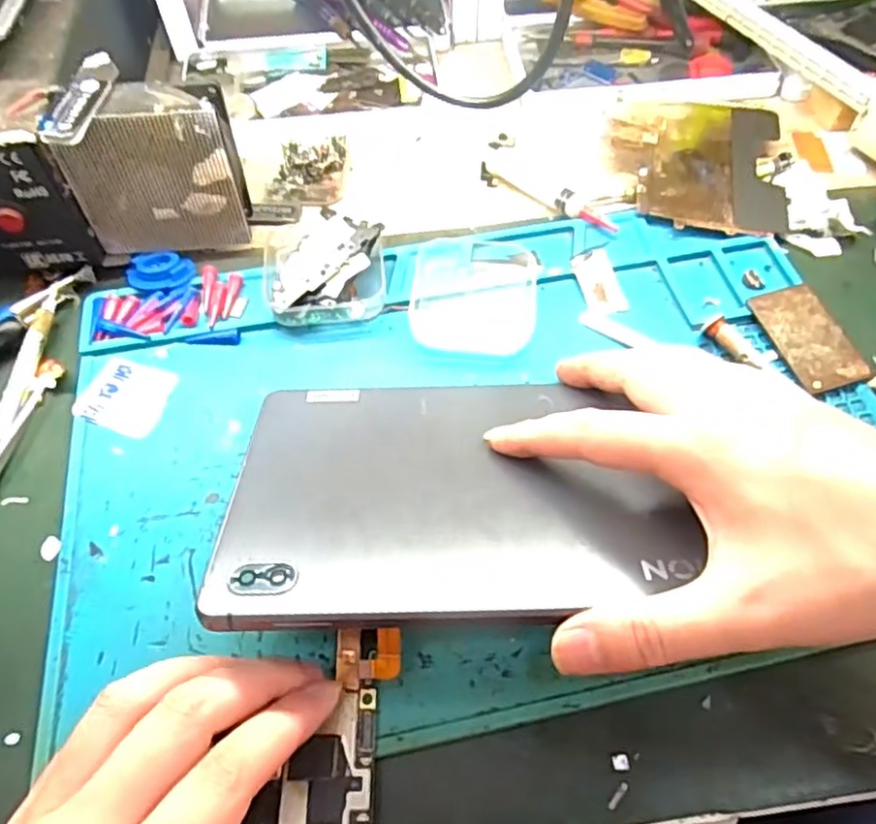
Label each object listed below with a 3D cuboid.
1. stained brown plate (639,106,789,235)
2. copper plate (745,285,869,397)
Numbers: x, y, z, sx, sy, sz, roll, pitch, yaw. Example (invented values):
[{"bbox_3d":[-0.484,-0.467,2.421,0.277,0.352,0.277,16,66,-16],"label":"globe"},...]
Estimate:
[{"bbox_3d":[0.166,-0.149,0.395,0.082,0.010,0.104,9,59,7],"label":"stained brown plate"},{"bbox_3d":[0.187,-0.038,0.328,0.035,0.004,0.061,-15,61,-6],"label":"copper plate"}]

